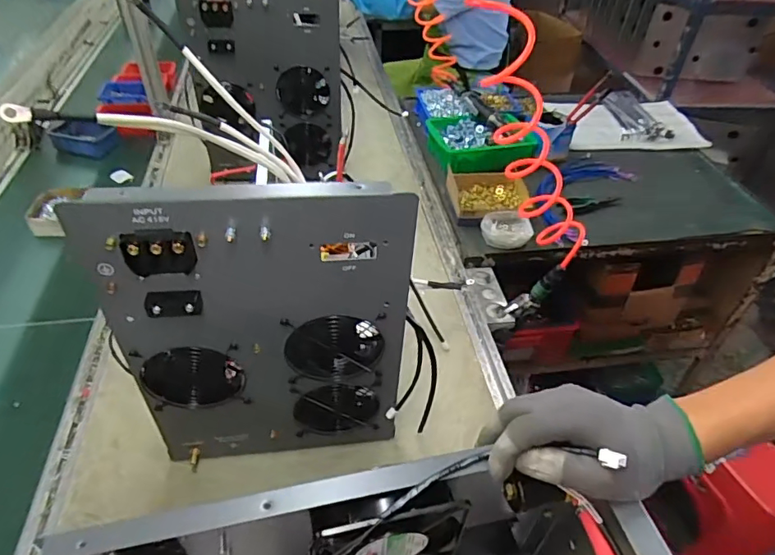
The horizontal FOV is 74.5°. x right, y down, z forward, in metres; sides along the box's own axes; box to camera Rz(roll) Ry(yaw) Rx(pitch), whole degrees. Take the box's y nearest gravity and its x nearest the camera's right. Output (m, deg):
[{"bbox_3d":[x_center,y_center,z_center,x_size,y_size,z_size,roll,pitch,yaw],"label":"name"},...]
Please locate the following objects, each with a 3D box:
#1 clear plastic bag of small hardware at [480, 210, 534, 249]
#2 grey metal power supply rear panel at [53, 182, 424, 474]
[{"bbox_3d":[0.254,-0.104,1.094,0.110,0.034,0.099,-2,42,-5],"label":"clear plastic bag of small hardware"},{"bbox_3d":[-0.131,0.076,0.569,0.298,0.402,0.023,-4,42,-8],"label":"grey metal power supply rear panel"}]

